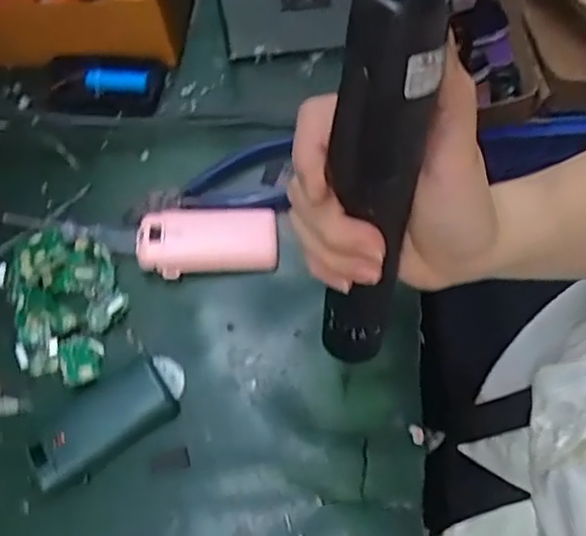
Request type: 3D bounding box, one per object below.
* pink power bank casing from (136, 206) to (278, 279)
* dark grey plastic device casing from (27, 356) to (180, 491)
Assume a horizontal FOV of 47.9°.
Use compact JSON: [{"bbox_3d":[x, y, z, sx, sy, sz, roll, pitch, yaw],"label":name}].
[{"bbox_3d":[-0.058,-0.019,0.455,0.092,0.023,0.047,-7,59,1],"label":"pink power bank casing"},{"bbox_3d":[-0.116,0.091,0.394,0.087,0.013,0.047,-33,62,-13],"label":"dark grey plastic device casing"}]

